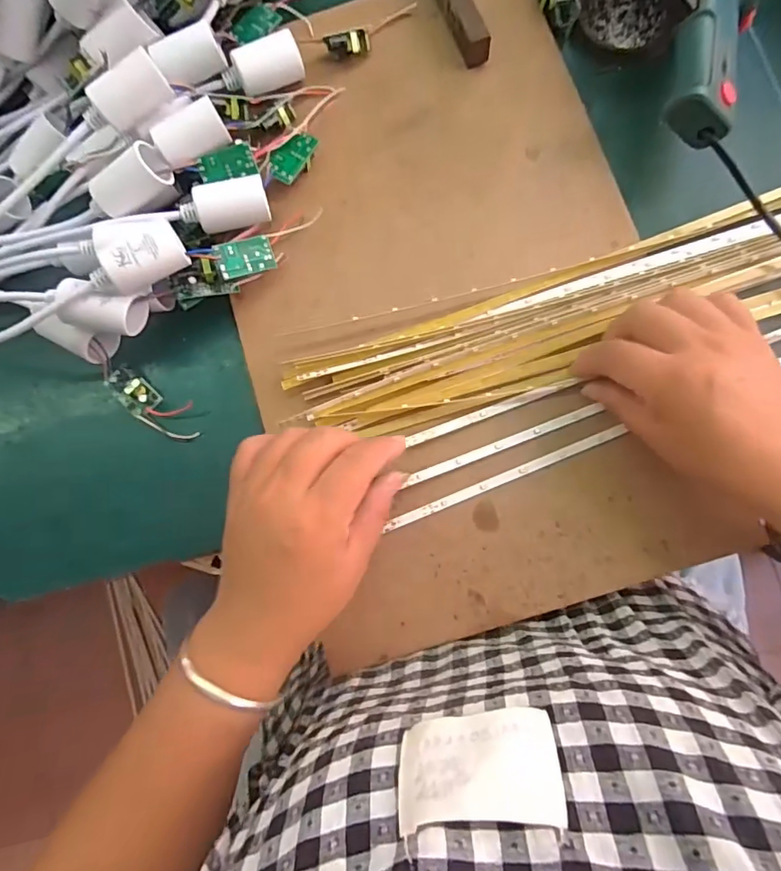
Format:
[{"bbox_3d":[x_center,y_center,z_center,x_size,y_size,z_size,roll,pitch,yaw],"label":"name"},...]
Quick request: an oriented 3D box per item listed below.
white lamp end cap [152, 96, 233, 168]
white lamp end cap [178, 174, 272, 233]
[{"bbox_3d":[-0.123,-0.188,0.323,0.044,0.026,0.021,-36,81,-1],"label":"white lamp end cap"},{"bbox_3d":[-0.102,-0.142,0.321,0.054,0.022,0.026,-10,82,3],"label":"white lamp end cap"}]

